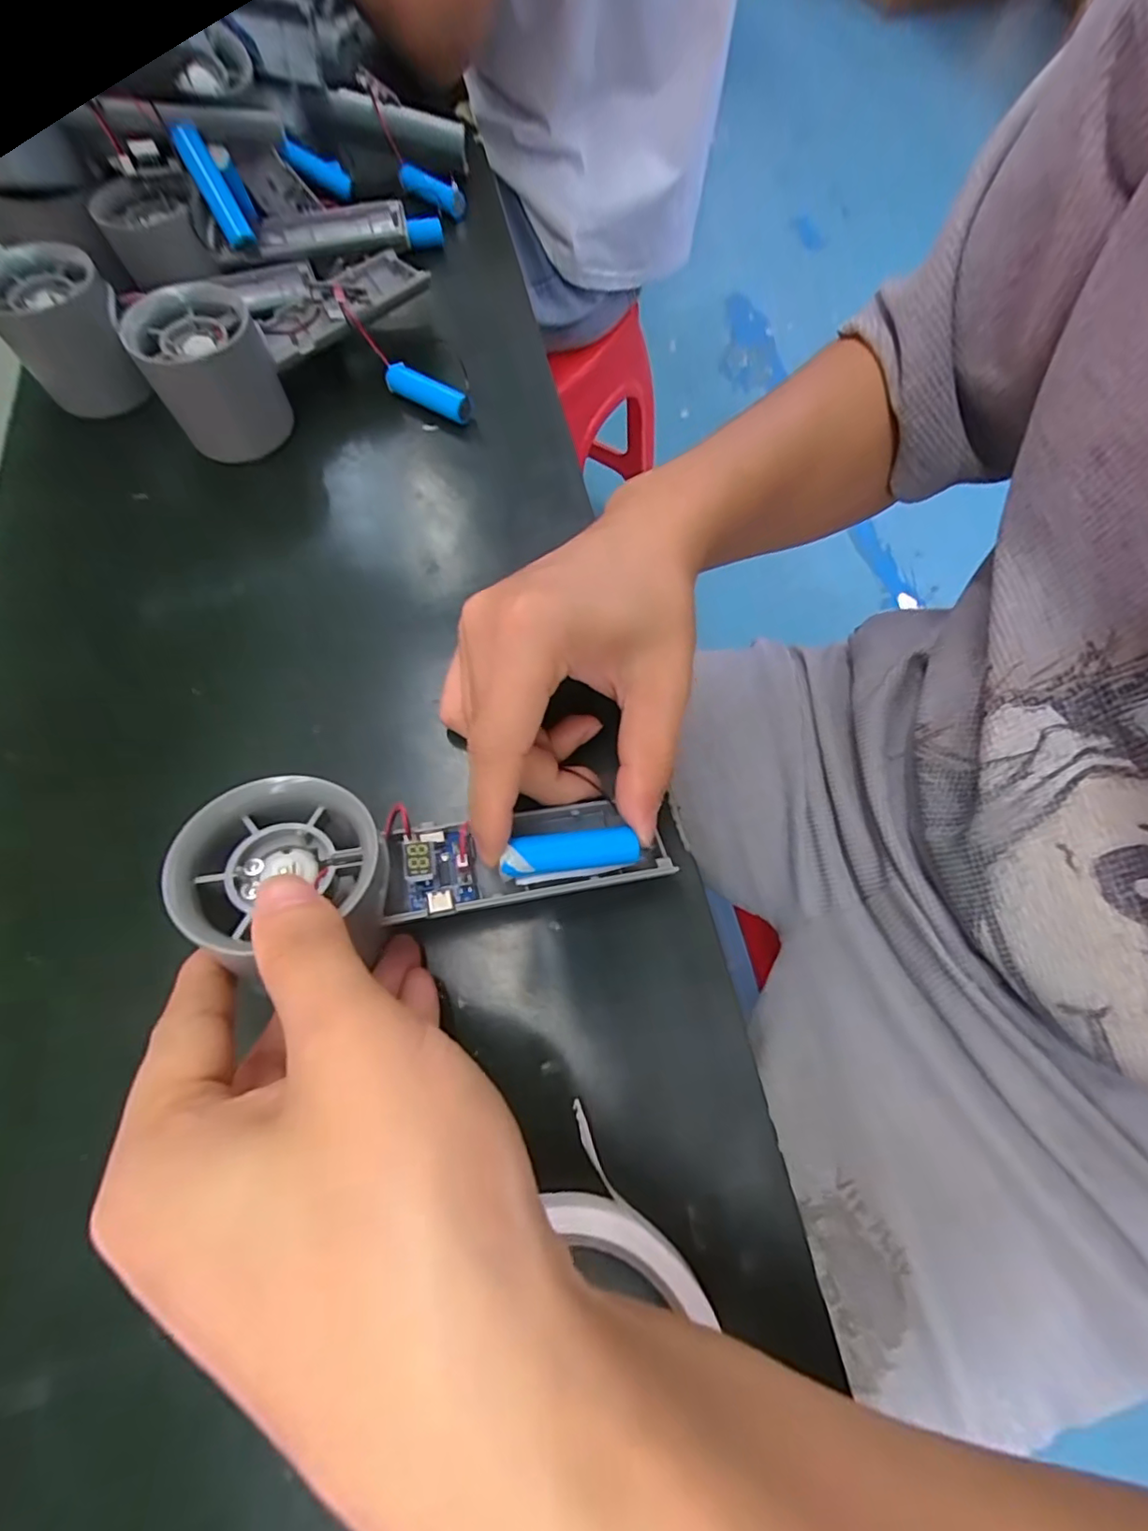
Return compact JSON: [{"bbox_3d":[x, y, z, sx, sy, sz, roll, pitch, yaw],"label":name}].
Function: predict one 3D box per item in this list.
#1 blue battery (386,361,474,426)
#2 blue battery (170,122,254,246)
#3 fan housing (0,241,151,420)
[{"bbox_3d":[-0.081,-0.204,0.318,0.049,0.015,0.012,29,72,12],"label":"blue battery"},{"bbox_3d":[-0.191,-0.306,0.311,0.015,0.048,0.019,-36,35,-12],"label":"blue battery"},{"bbox_3d":[-0.254,-0.217,0.297,0.057,0.052,0.060,-35,72,-12],"label":"fan housing"}]

